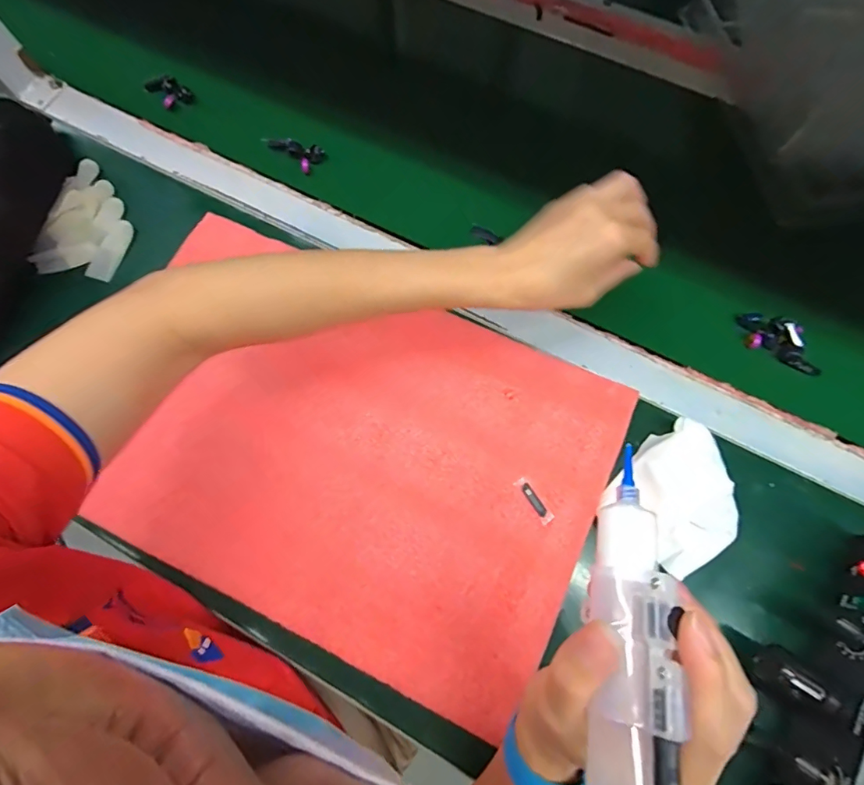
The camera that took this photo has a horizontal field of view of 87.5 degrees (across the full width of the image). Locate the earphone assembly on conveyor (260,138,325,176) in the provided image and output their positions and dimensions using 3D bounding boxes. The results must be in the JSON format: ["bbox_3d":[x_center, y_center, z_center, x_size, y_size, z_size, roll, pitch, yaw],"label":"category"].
[{"bbox_3d":[-0.139,-0.236,0.447,0.060,0.017,0.030,17,72,-9],"label":"earphone assembly on conveyor"}]

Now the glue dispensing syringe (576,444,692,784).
[{"bbox_3d":[0.071,0.123,0.169,0.028,0.044,0.191,12,66,3],"label":"glue dispensing syringe"}]

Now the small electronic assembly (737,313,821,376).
[{"bbox_3d":[0.291,-0.043,0.375,0.069,0.019,0.030,25,75,8],"label":"small electronic assembly"}]

